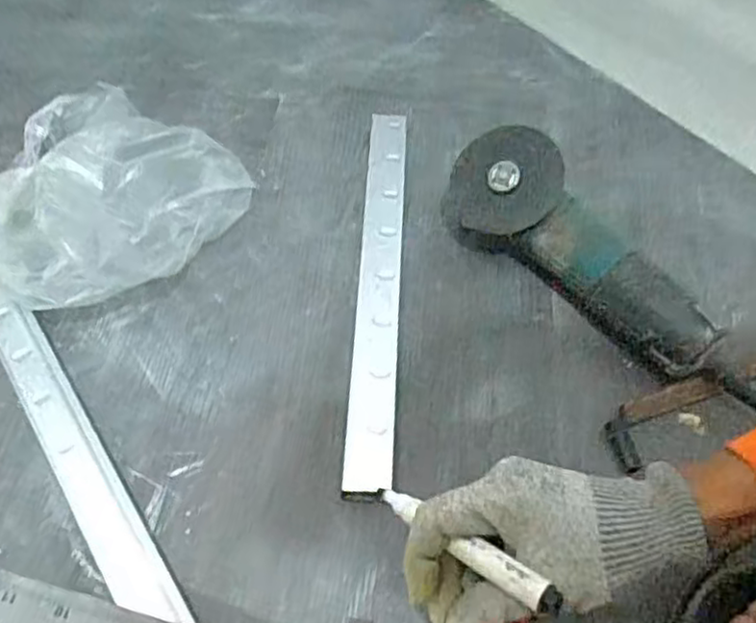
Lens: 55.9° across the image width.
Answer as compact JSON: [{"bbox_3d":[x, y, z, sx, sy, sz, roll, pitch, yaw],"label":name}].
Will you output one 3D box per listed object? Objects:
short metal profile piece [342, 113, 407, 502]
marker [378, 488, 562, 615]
[{"bbox_3d":[0.002,-0.033,0.650,0.039,0.023,0.423,2,54,2],"label":"short metal profile piece"},{"bbox_3d":[0.046,0.131,0.405,0.128,0.012,0.012,23,55,41],"label":"marker"}]

